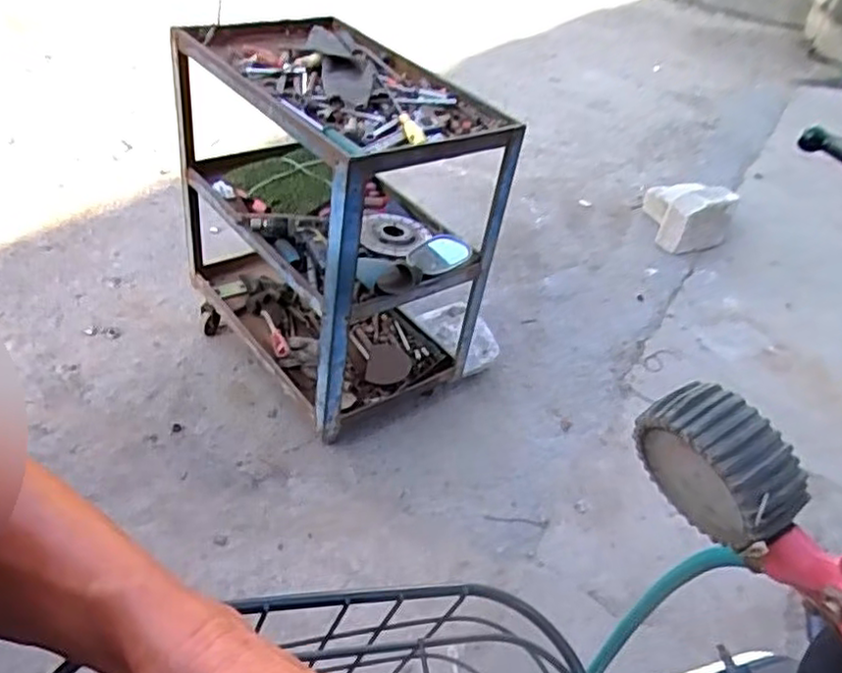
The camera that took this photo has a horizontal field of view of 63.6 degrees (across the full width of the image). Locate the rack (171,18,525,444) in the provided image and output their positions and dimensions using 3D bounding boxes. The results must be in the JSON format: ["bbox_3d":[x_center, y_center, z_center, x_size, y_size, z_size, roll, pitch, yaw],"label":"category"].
[{"bbox_3d":[-0.215,-0.270,1.552,0.424,0.661,0.732,-20,46,-31],"label":"rack"}]

